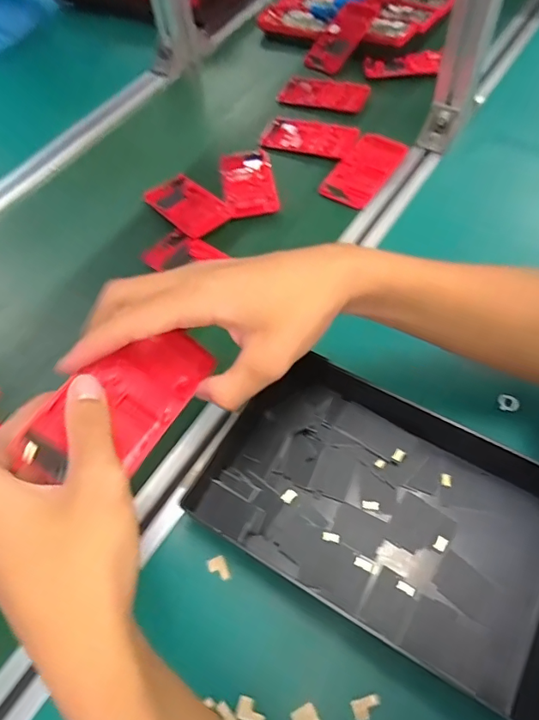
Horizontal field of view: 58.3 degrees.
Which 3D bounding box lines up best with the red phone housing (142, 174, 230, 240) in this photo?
[{"bbox_3d":[-0.100,-0.190,0.581,0.064,0.013,0.106,-36,59,-16],"label":"red phone housing"}]

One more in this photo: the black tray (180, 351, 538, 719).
[{"bbox_3d":[0.087,0.107,0.368,0.264,0.044,0.170,23,62,22],"label":"black tray"}]

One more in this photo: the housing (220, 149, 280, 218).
[{"bbox_3d":[-0.027,-0.224,0.602,0.062,0.011,0.122,-11,55,1],"label":"housing"}]

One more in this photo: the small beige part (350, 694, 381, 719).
[{"bbox_3d":[0.065,0.229,0.318,0.020,0.004,0.012,-16,55,-3],"label":"small beige part"}]

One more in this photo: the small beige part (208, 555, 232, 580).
[{"bbox_3d":[-0.039,0.159,0.367,0.014,0.004,0.019,-23,56,-7],"label":"small beige part"}]

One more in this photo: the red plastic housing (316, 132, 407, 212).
[{"bbox_3d":[0.116,-0.238,0.595,0.065,0.012,0.117,28,64,24],"label":"red plastic housing"}]

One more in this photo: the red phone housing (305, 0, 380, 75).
[{"bbox_3d":[0.109,-0.493,0.735,0.067,0.010,0.115,37,95,24],"label":"red phone housing"}]

